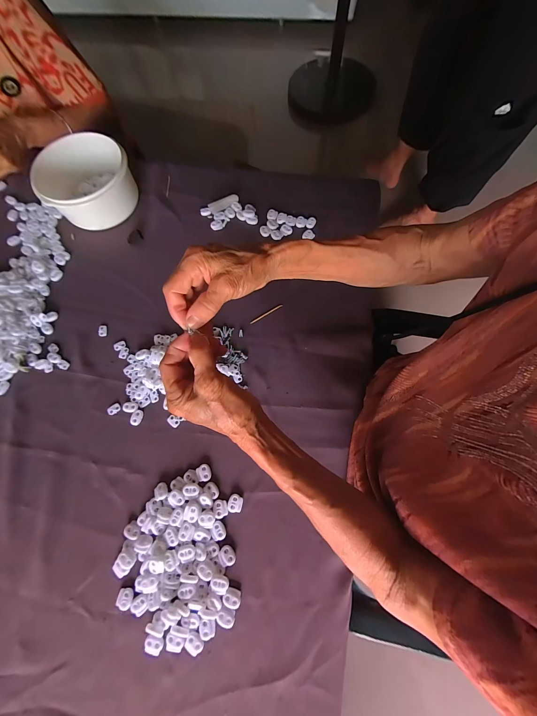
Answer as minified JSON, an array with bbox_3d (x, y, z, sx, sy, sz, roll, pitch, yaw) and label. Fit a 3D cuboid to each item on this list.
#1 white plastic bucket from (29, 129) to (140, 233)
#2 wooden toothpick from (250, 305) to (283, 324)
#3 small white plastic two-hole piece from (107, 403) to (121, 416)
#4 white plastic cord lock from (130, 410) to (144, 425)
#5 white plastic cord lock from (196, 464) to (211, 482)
[{"bbox_3d":[-0.327,-0.320,0.491,0.129,0.088,0.157,38,77,13],"label":"white plastic bucket"},{"bbox_3d":[-0.003,-0.074,0.450,0.062,0.004,0.005,-30,74,-8],"label":"wooden toothpick"},{"bbox_3d":[-0.237,0.078,0.410,0.020,0.004,0.014,-42,76,-11],"label":"small white plastic two-hole piece"},{"bbox_3d":[-0.199,0.089,0.405,0.016,0.004,0.023,9,73,5],"label":"white plastic cord lock"},{"bbox_3d":[-0.092,0.162,0.379,0.019,0.005,0.022,-16,72,-4],"label":"white plastic cord lock"}]

